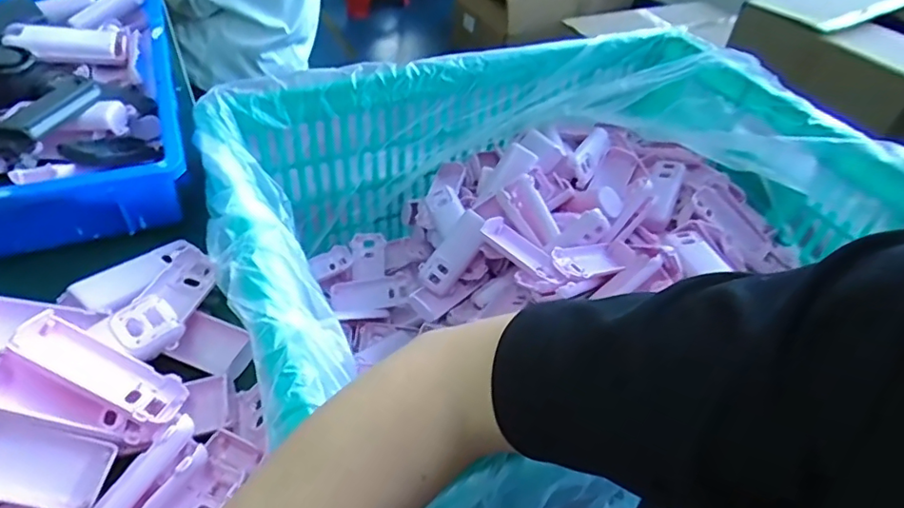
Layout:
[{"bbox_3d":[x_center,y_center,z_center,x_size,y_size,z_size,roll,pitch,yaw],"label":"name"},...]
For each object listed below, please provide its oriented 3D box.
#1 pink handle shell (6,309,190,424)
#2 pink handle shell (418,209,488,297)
[{"bbox_3d":[-0.236,0.077,0.383,0.112,0.020,0.036,30,44,-7],"label":"pink handle shell"},{"bbox_3d":[0.004,-0.002,0.680,0.044,0.104,0.027,38,7,29],"label":"pink handle shell"}]

